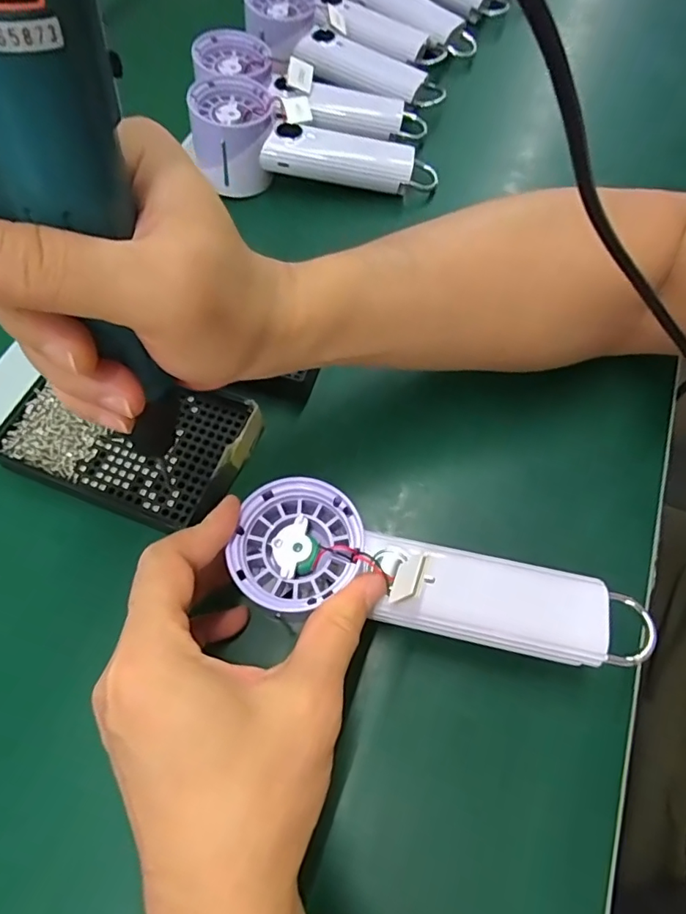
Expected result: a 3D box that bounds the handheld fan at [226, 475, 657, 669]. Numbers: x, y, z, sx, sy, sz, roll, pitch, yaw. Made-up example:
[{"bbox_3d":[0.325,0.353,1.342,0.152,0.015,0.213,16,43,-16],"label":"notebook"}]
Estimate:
[{"bbox_3d":[0.043,0.058,0.233,0.187,0.029,0.057,16,65,3],"label":"handheld fan"}]

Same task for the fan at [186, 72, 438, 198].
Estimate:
[{"bbox_3d":[-0.019,-0.253,0.405,0.190,0.055,0.067,1,63,2],"label":"fan"}]

